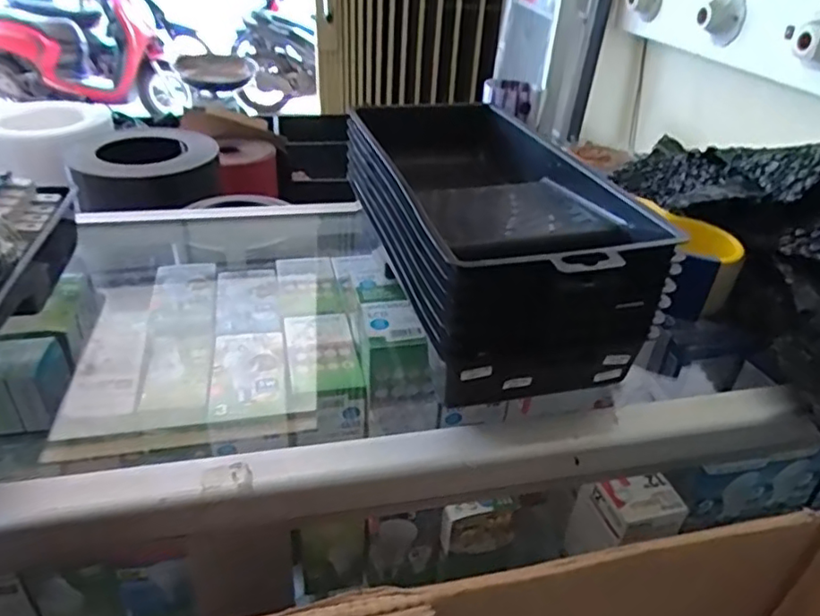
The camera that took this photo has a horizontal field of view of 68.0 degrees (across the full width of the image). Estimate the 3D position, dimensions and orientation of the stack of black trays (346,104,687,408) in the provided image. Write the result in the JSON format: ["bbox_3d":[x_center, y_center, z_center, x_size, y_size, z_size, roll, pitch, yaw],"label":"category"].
[{"bbox_3d":[0.053,-0.072,0.502,0.146,0.108,0.348,-5,34,-12],"label":"stack of black trays"}]

